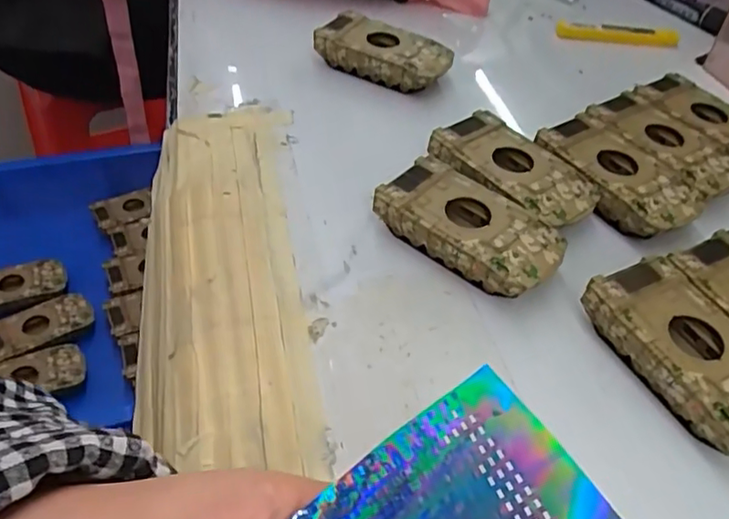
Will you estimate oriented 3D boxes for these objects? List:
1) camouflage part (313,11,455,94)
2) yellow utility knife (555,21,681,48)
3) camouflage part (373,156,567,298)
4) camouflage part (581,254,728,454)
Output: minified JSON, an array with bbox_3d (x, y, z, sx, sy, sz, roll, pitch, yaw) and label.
[{"bbox_3d":[0.015,-0.151,0.441,0.093,0.028,0.049,21,49,14],"label":"camouflage part"},{"bbox_3d":[0.219,-0.196,0.515,0.112,0.013,0.014,1,47,-5],"label":"yellow utility knife"},{"bbox_3d":[0.056,-0.015,0.320,0.094,0.027,0.050,33,52,23],"label":"camouflage part"},{"bbox_3d":[0.150,0.045,0.274,0.051,0.025,0.095,-19,51,-21],"label":"camouflage part"}]

